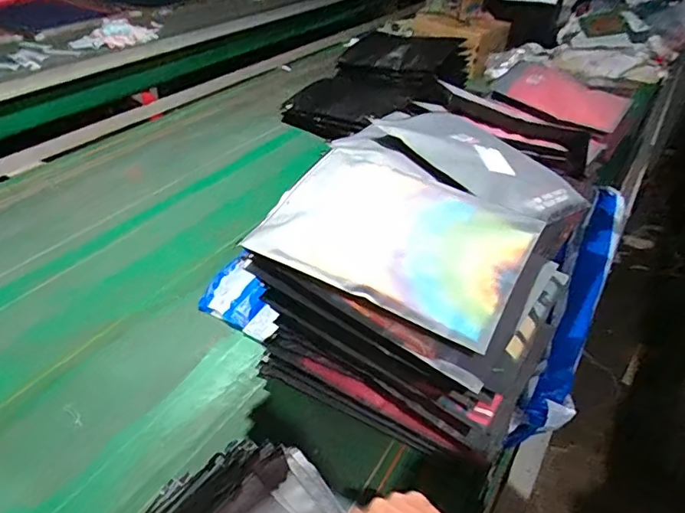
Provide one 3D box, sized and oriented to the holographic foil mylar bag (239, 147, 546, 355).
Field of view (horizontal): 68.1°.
[{"bbox_3d":[0.074,-0.043,0.672,0.331,0.032,0.265,21,42,20],"label":"holographic foil mylar bag"}]

